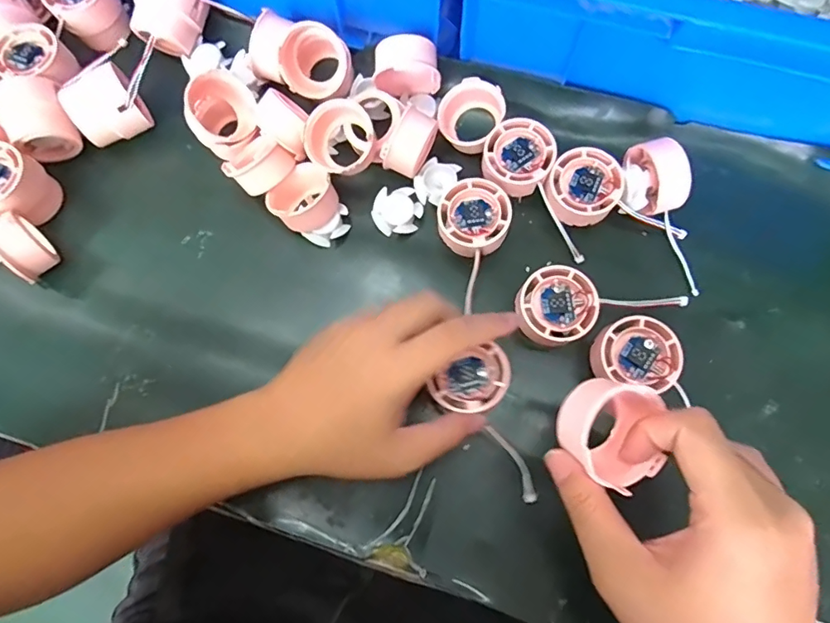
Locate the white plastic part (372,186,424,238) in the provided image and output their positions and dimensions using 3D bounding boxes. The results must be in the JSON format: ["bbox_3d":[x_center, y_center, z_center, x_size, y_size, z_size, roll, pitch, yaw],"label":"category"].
[{"bbox_3d":[-0.014,-0.082,0.395,0.040,0.006,0.037,0,80,1],"label":"white plastic part"}]

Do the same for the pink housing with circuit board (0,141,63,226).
[{"bbox_3d":[-0.324,-0.102,0.388,0.052,0.041,0.052,0,76,1],"label":"pink housing with circuit board"}]

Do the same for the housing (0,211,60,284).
[{"bbox_3d":[-0.303,-0.051,0.378,0.027,0.054,0.045,-26,77,-5],"label":"housing"}]

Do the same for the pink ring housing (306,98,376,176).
[{"bbox_3d":[-0.056,-0.131,0.378,0.050,0.031,0.051,-44,80,-9],"label":"pink ring housing"}]

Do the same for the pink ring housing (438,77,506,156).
[{"bbox_3d":[0.046,-0.163,0.400,0.047,0.038,0.050,0,76,1],"label":"pink ring housing"}]

